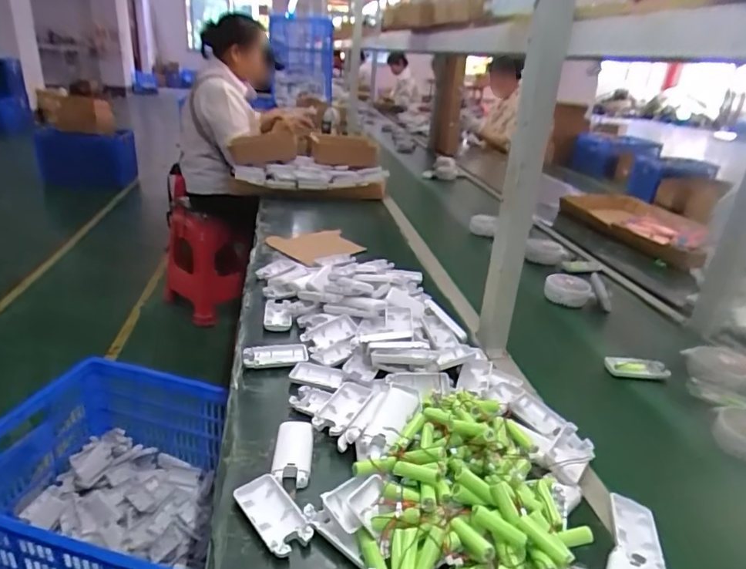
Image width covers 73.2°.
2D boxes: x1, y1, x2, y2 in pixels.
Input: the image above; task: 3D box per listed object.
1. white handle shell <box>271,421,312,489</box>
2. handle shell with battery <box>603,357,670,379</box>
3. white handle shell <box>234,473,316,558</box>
[{"bbox_3d":[-0.096,0.201,0.605,0.045,0.012,0.102,1,25,-6],"label":"white handle shell"},{"bbox_3d":[0.427,0.135,0.810,0.093,0.017,0.039,7,25,6],"label":"handle shell with battery"},{"bbox_3d":[-0.102,0.234,0.516,0.045,0.013,0.089,-17,32,-38],"label":"white handle shell"}]

